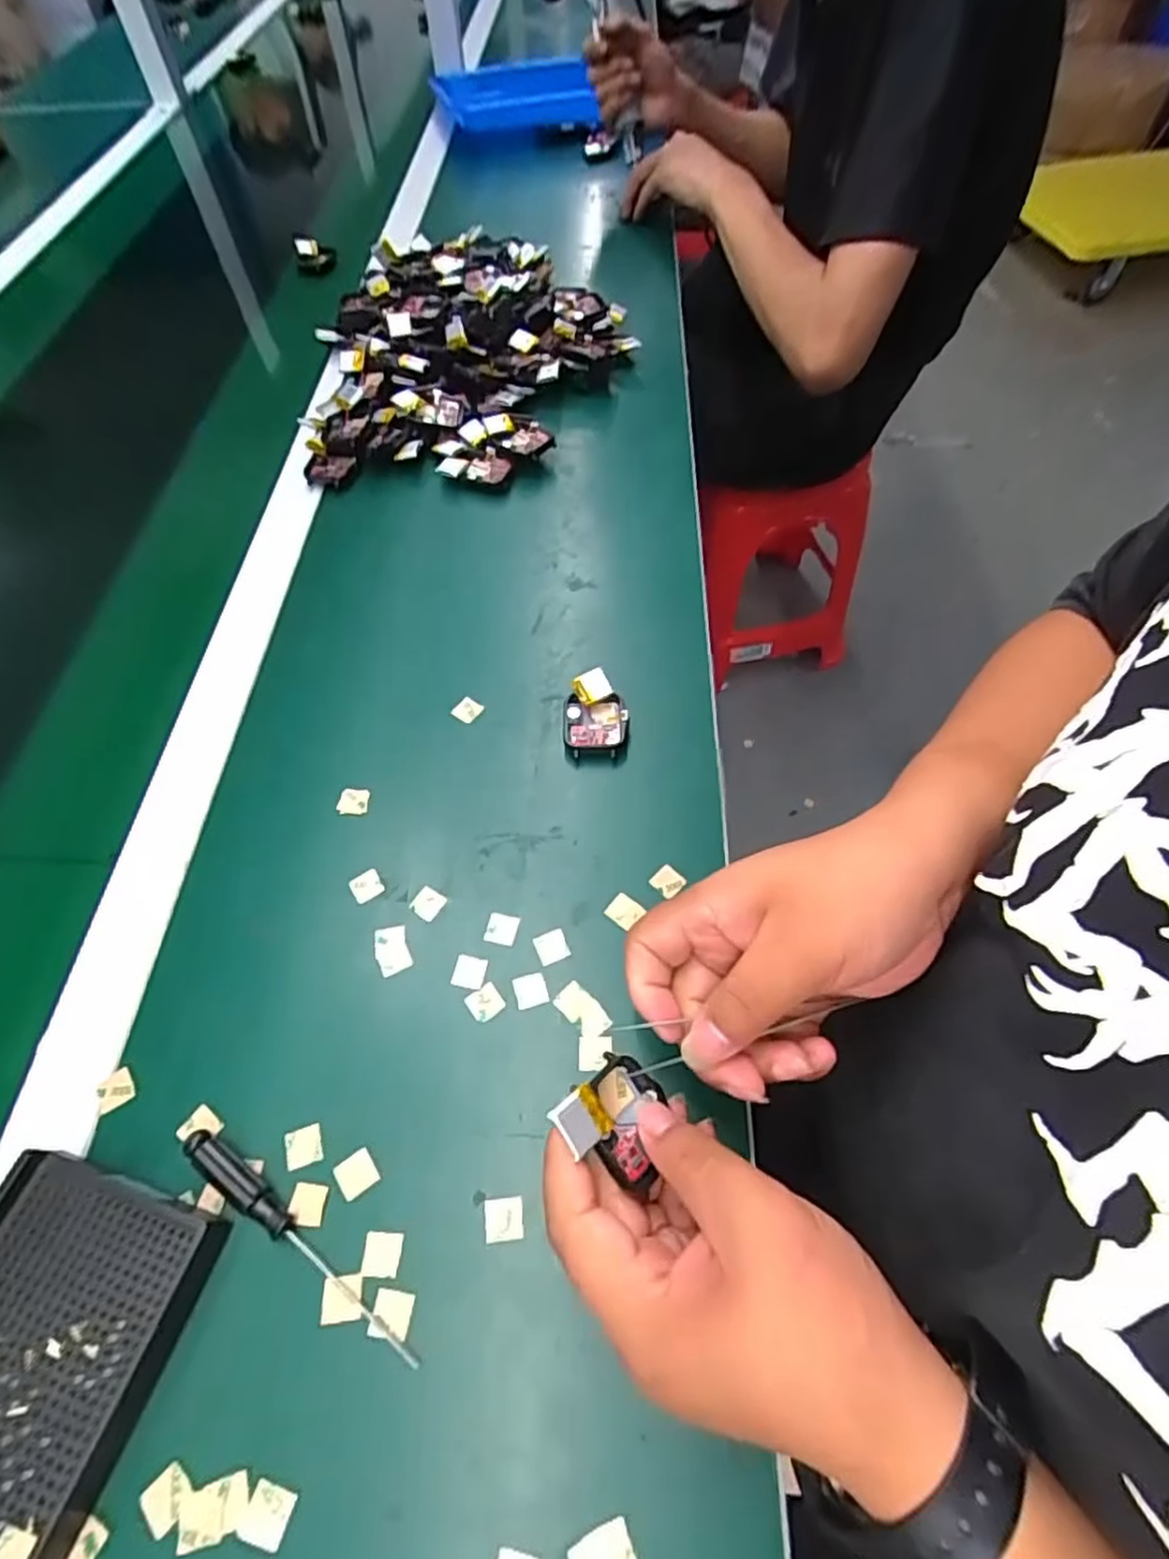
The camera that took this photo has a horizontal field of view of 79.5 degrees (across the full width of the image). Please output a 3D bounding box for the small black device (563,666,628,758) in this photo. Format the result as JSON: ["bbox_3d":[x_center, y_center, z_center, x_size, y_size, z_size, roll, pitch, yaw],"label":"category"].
[{"bbox_3d":[0.006,-0.040,0.432,0.037,0.021,0.054,0,58,1],"label":"small black device"}]

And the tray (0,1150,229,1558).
[{"bbox_3d":[-0.214,0.227,0.266,0.093,0.022,0.136,17,60,11],"label":"tray"}]

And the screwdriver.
[{"bbox_3d":[-0.121,0.193,0.291,0.131,0.013,0.013,33,64,20],"label":"screwdriver"}]

